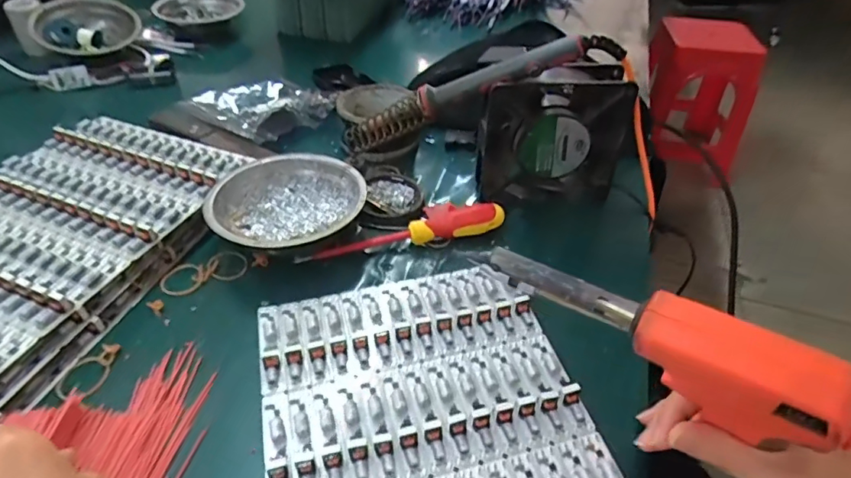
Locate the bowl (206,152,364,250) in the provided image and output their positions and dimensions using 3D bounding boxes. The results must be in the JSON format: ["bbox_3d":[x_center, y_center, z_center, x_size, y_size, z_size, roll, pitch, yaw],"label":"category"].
[{"bbox_3d":[-0.121,-0.028,0.452,0.131,0.032,0.126,1,42,-1],"label":"bowl"}]

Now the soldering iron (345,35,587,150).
[{"bbox_3d":[0.023,-0.128,0.460,0.232,0.029,0.026,-15,34,28],"label":"soldering iron"}]

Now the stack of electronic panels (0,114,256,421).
[{"bbox_3d":[-0.312,-0.004,0.420,0.213,0.039,0.313,16,44,15],"label":"stack of electronic panels"}]

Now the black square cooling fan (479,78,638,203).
[{"bbox_3d":[0.117,-0.090,0.476,0.129,0.128,0.033,2,42,0],"label":"black square cooling fan"}]

